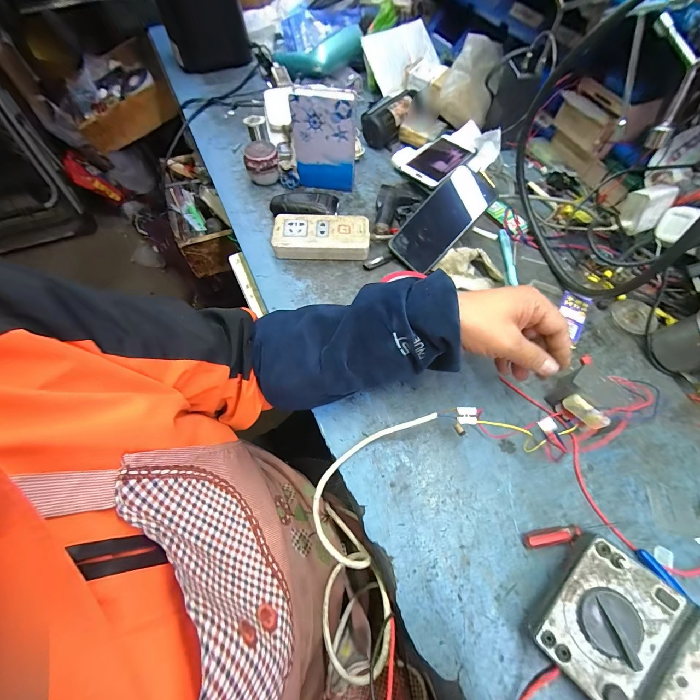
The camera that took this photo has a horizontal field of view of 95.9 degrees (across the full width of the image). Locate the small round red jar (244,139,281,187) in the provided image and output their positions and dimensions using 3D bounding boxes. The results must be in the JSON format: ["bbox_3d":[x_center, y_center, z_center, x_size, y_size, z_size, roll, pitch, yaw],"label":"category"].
[{"bbox_3d":[-0.158,-0.337,0.572,0.059,0.059,0.055,0,63,-1],"label":"small round red jar"}]

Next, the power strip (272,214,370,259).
[{"bbox_3d":[-0.045,-0.179,0.503,0.147,0.035,0.068,0,62,0],"label":"power strip"}]

